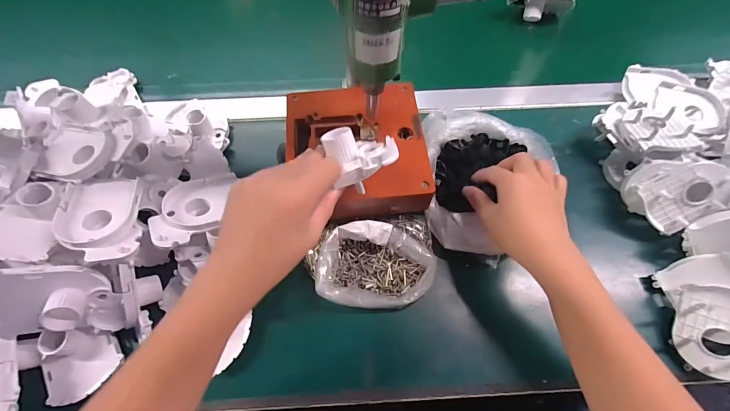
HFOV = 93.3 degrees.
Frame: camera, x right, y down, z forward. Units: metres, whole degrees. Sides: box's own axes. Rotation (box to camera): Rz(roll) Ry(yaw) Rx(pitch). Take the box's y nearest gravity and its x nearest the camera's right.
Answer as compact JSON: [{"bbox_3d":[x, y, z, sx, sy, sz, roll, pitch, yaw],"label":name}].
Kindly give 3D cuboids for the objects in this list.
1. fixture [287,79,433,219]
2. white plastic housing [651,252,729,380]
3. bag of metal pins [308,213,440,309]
[{"bbox_3d":[-0.011,-0.062,0.389,0.154,0.047,0.151,-9,64,-5],"label":"fixture"},{"bbox_3d":[0.341,0.104,0.334,0.074,0.028,0.112,-16,53,37],"label":"white plastic housing"},{"bbox_3d":[0.007,0.058,0.367,0.136,0.042,0.099,-5,63,-3],"label":"bag of metal pins"}]

